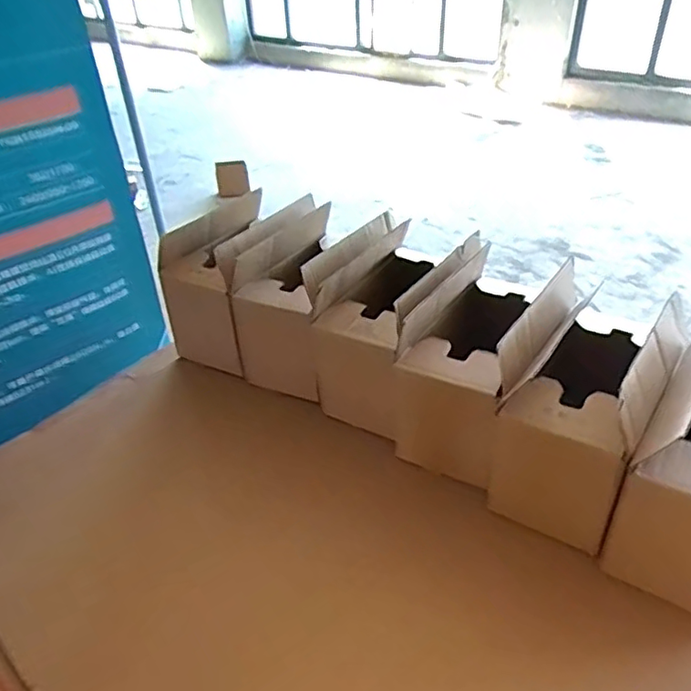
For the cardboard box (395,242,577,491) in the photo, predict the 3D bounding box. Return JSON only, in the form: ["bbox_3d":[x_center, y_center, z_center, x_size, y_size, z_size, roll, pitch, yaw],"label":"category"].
[{"bbox_3d":[0.173,0.024,0.746,0.136,0.209,0.211,23,44,31],"label":"cardboard box"}]

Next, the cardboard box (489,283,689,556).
[{"bbox_3d":[0.279,0.076,0.679,0.129,0.210,0.207,23,43,31],"label":"cardboard box"}]

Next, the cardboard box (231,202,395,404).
[{"bbox_3d":[-0.041,-0.065,0.898,0.164,0.221,0.212,21,43,30],"label":"cardboard box"}]

